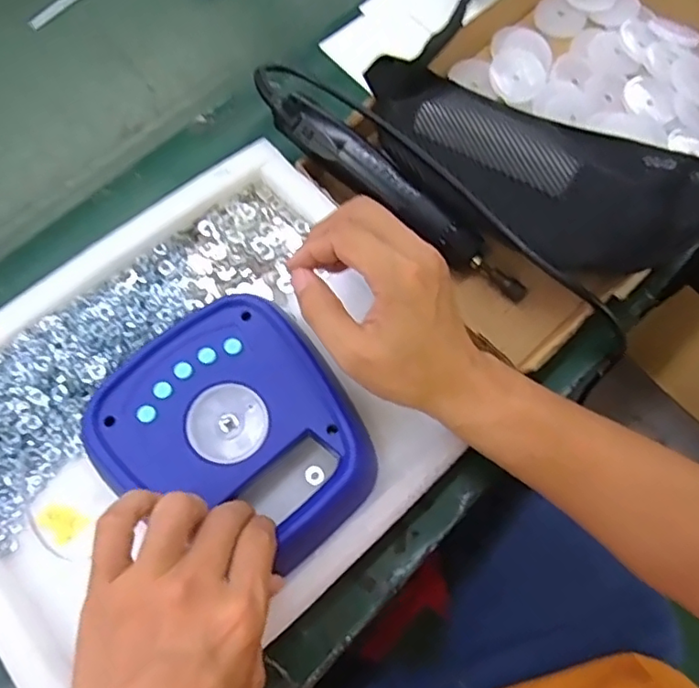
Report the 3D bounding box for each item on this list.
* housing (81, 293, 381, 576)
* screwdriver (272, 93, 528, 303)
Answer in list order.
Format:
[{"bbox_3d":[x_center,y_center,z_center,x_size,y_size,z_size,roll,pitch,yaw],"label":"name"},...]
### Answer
[{"bbox_3d":[-0.075,0.064,0.391,0.151,0.044,0.170,-38,71,-12],"label":"housing"},{"bbox_3d":[0.043,-0.122,0.475,0.248,0.032,0.032,38,73,0],"label":"screwdriver"}]

